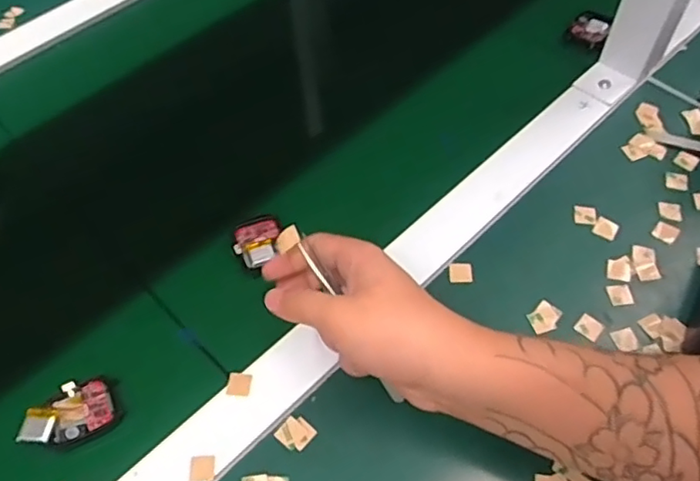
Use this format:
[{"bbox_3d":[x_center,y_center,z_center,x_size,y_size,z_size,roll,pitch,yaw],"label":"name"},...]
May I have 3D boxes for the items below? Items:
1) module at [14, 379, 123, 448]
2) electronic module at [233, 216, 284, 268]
[{"bbox_3d":[-0.173,0.110,0.377,0.056,0.013,0.037,-20,63,-28],"label":"module"},{"bbox_3d":[-0.066,0.000,0.450,0.038,0.012,0.037,-26,59,-16],"label":"electronic module"}]

